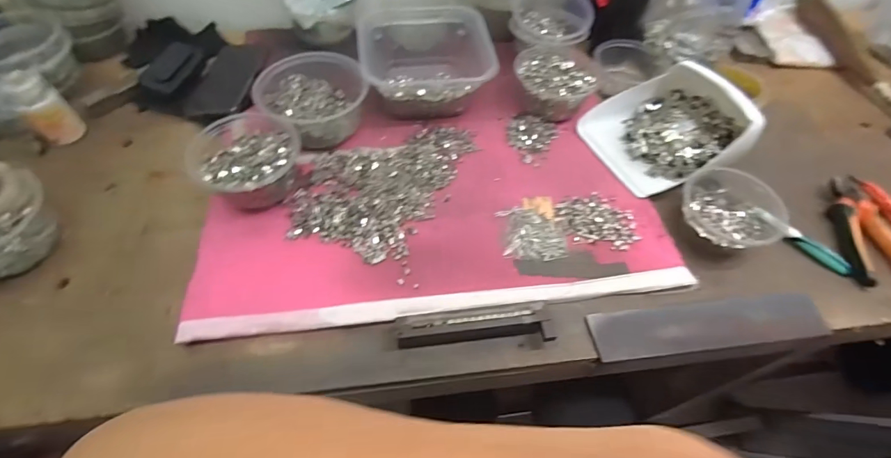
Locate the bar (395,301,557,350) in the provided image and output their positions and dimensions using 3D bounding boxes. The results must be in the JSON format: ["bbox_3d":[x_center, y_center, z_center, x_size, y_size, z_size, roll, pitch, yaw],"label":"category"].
[{"bbox_3d":[0.028,0.096,0.408,0.147,0.028,0.035,-3,55,-5],"label":"bar"}]

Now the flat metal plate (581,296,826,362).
[{"bbox_3d":[0.270,0.099,0.434,0.241,0.010,0.049,-6,64,-4],"label":"flat metal plate"}]

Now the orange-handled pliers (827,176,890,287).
[{"bbox_3d":[0.498,-0.002,0.500,0.070,0.021,0.148,6,55,1],"label":"orange-handled pliers"}]

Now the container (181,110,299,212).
[{"bbox_3d":[-0.226,-0.079,0.481,0.113,0.053,0.111,1,55,-2],"label":"container"}]

